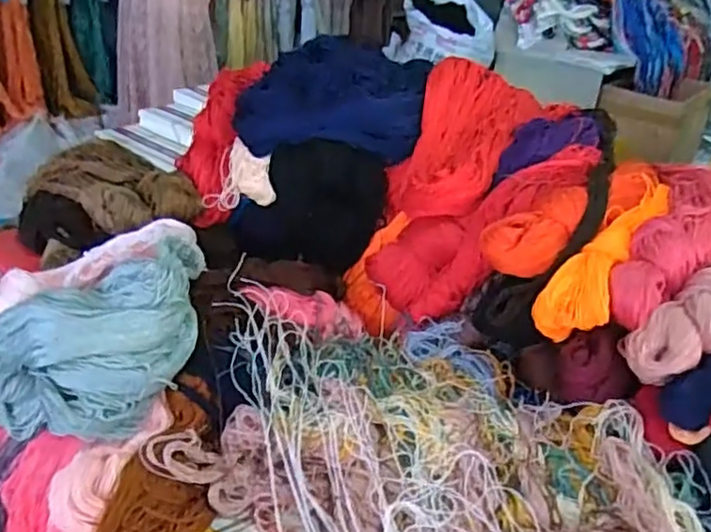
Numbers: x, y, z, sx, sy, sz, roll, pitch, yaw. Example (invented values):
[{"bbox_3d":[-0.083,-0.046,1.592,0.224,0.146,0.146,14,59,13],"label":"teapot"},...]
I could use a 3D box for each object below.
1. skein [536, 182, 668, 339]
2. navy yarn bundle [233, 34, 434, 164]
[{"bbox_3d":[0.282,-0.022,0.683,0.066,0.060,0.254,26,58,33],"label":"skein"},{"bbox_3d":[-0.032,-0.250,0.923,0.262,0.127,0.163,7,29,4],"label":"navy yarn bundle"}]

